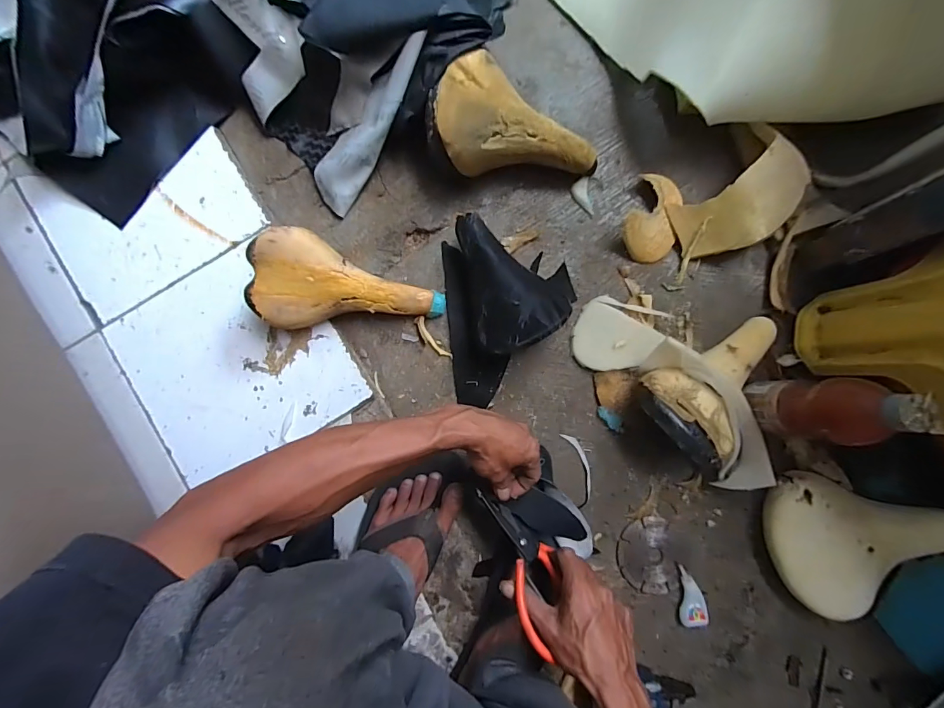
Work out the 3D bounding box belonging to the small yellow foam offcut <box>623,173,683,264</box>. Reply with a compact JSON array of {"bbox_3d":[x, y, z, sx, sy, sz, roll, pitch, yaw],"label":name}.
[{"bbox_3d":[0.251,-0.192,0.577,0.082,0.047,0.123,13,87,2],"label":"small yellow foam offcut"}]

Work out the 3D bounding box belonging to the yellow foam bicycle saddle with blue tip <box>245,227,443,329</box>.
[{"bbox_3d":[-0.164,-0.088,0.568,0.248,0.057,0.119,8,87,-15],"label":"yellow foam bicycle saddle with blue tip"}]

